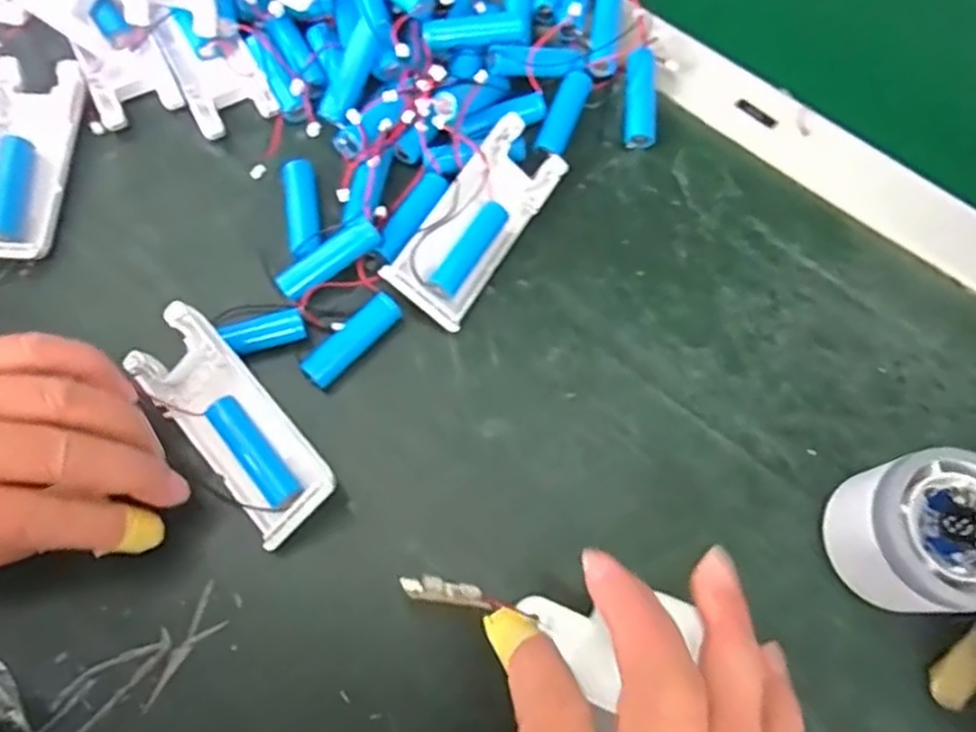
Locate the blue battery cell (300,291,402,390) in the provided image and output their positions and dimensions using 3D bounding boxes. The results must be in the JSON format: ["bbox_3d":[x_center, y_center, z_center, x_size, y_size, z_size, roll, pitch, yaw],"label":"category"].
[{"bbox_3d":[-0.061,-0.011,0.327,0.015,0.012,0.052,44,75,12],"label":"blue battery cell"}]

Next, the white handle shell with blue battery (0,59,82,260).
[{"bbox_3d":[-0.224,-0.098,0.346,0.043,0.017,0.099,3,71,-1],"label":"white handle shell with blue battery"}]

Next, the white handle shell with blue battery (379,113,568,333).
[{"bbox_3d":[-0.006,-0.067,0.342,0.039,0.020,0.101,40,72,-15],"label":"white handle shell with blue battery"}]

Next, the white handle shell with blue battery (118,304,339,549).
[{"bbox_3d":[-0.107,0.024,0.305,0.040,0.019,0.103,-44,80,7],"label":"white handle shell with blue battery"}]

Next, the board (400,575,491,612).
[{"bbox_3d":[-0.015,0.079,0.252,0.032,0.006,0.009,14,71,-10],"label":"board"}]

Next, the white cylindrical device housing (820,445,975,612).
[{"bbox_3d":[0.173,0.067,0.288,0.058,0.050,0.057,1,72,-2],"label":"white cylindrical device housing"}]

